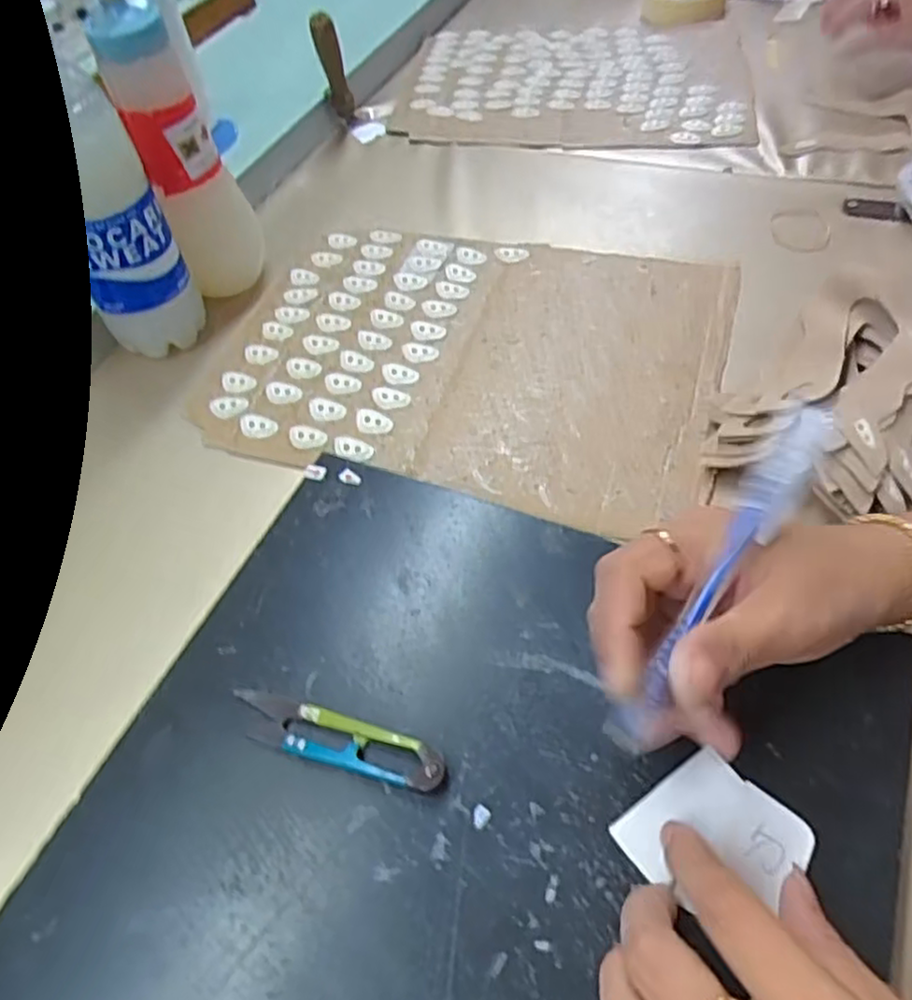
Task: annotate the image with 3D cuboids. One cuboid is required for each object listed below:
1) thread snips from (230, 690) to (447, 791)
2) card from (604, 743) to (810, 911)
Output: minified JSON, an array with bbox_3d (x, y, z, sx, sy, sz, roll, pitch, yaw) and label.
[{"bbox_3d":[-0.051,0.099,0.298,0.098,0.009,0.022,14,56,14],"label":"thread snips"},{"bbox_3d":[0.096,0.126,0.268,0.059,0.005,0.049,-30,57,-17],"label":"card"}]

